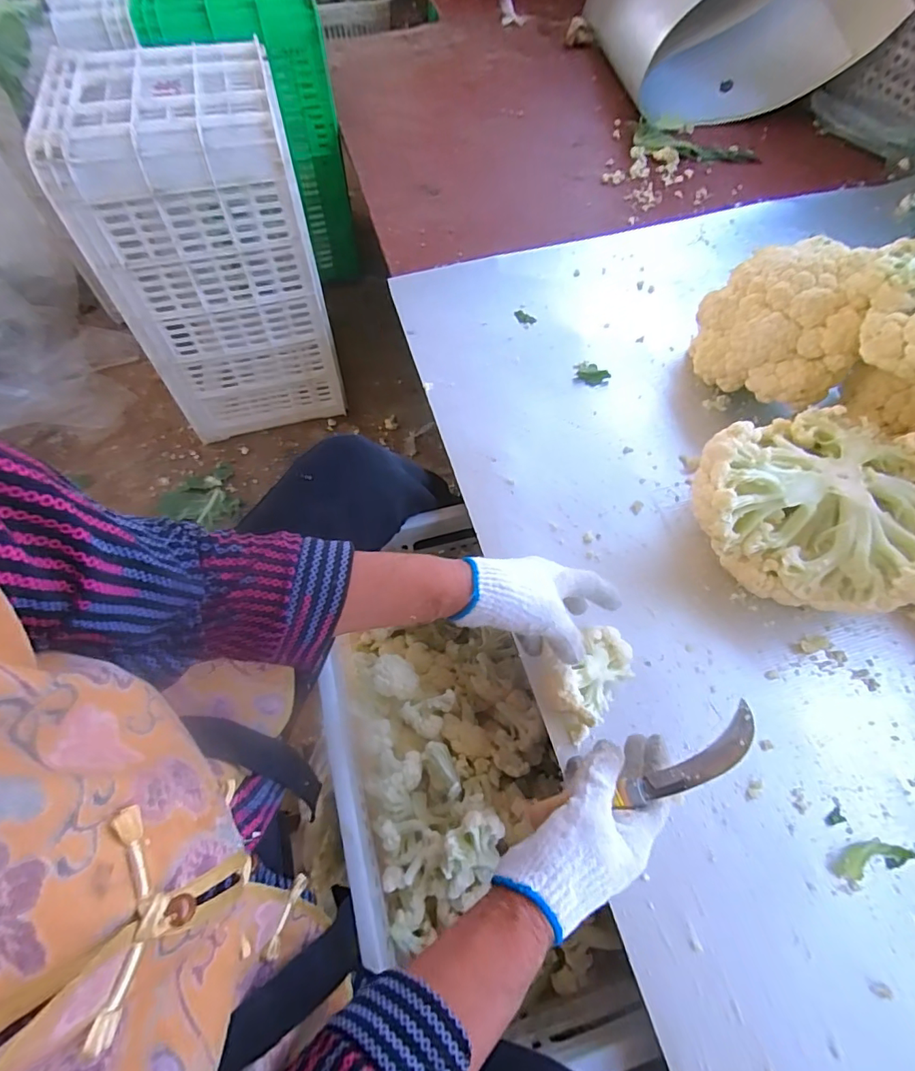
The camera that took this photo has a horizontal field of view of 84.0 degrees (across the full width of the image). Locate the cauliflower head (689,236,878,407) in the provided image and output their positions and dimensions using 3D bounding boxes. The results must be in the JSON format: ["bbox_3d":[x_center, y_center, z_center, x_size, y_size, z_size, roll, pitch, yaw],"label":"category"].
[{"bbox_3d":[0.362,-0.236,0.592,0.137,0.145,0.165,8,61,3],"label":"cauliflower head"}]

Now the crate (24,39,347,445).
[{"bbox_3d":[-0.390,-0.458,0.865,0.298,0.481,0.267,-13,62,-8],"label":"crate"}]

